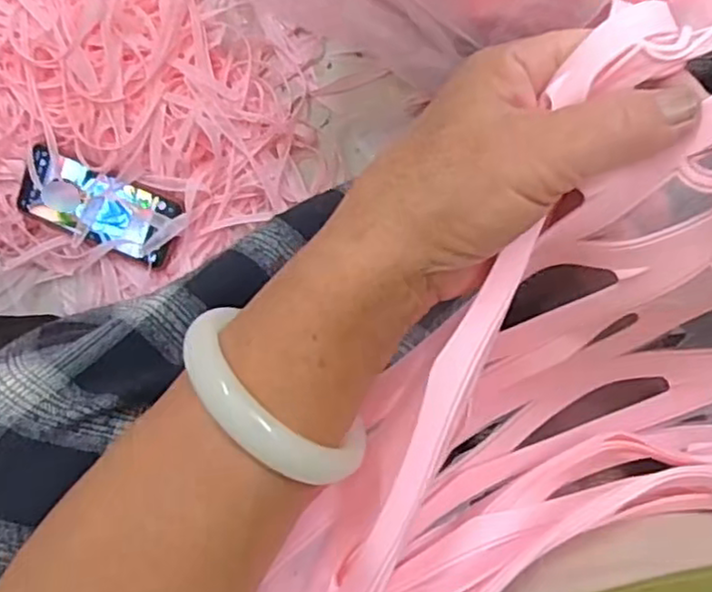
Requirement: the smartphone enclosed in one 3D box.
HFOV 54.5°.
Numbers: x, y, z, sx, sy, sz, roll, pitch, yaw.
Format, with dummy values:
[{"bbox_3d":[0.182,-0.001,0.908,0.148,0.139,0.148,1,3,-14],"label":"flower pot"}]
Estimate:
[{"bbox_3d":[-0.255,-0.086,0.686,0.159,0.009,0.071,23,109,0],"label":"smartphone"}]

